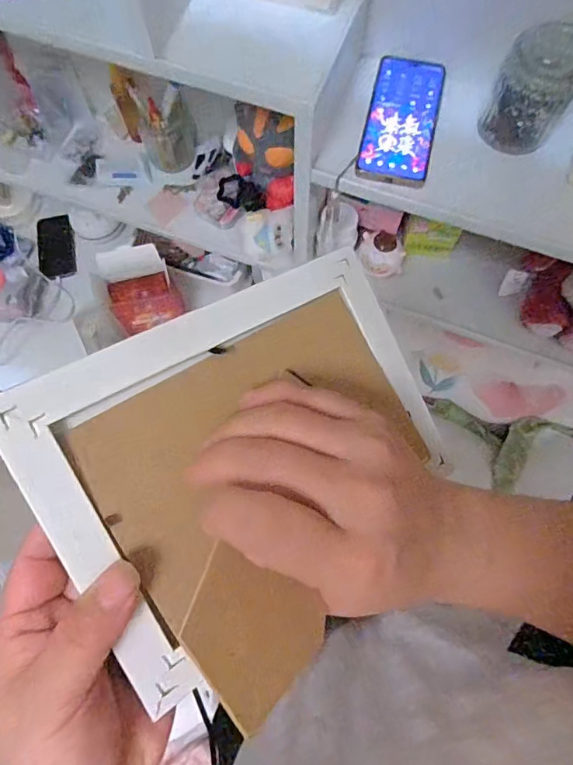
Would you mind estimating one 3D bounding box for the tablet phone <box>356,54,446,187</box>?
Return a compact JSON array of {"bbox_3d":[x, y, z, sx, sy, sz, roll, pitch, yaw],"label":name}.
[{"bbox_3d":[0.134,-0.308,0.550,0.078,0.011,0.180,13,74,4],"label":"tablet phone"}]

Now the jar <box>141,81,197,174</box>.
[{"bbox_3d":[-0.189,-0.410,0.779,0.090,0.105,0.072,-31,76,-9],"label":"jar"}]

